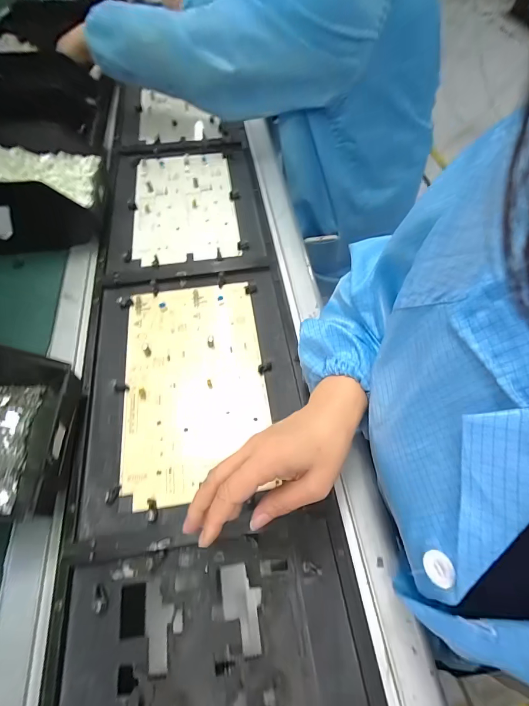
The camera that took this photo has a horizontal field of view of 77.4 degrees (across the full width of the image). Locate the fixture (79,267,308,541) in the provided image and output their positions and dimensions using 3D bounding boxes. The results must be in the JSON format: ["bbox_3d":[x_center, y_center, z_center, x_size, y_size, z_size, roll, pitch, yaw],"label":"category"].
[{"bbox_3d":[-0.086,0.031,0.426,0.253,0.016,0.333,-6,61,-7],"label":"fixture"}]

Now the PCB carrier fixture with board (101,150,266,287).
[{"bbox_3d":[-0.146,-0.272,0.586,0.257,0.035,0.335,-8,61,-8],"label":"PCB carrier fixture with board"}]

